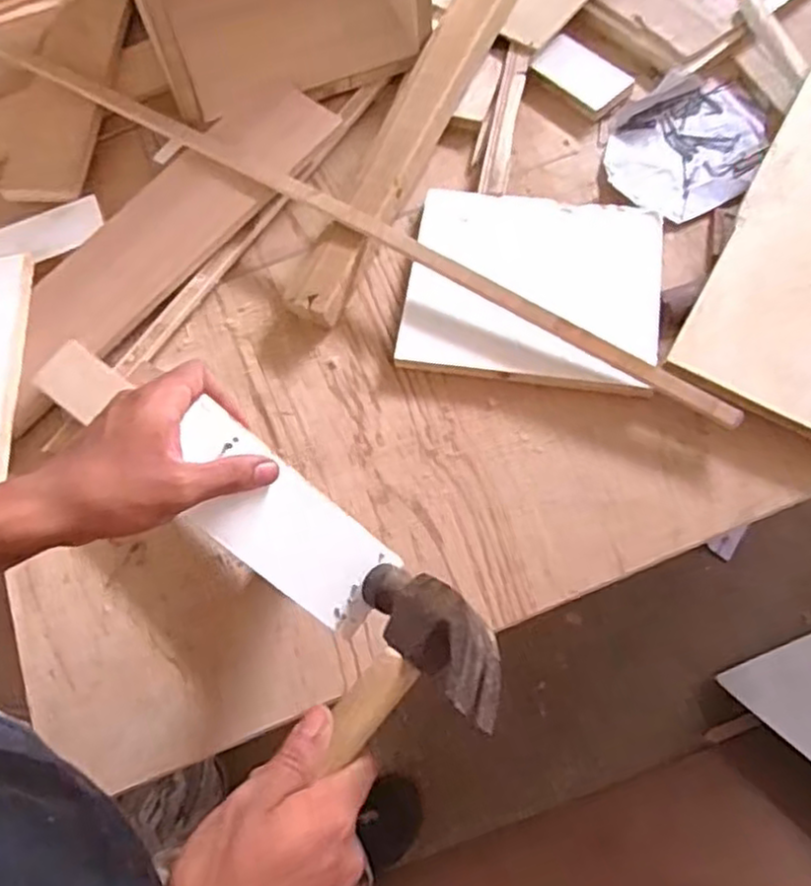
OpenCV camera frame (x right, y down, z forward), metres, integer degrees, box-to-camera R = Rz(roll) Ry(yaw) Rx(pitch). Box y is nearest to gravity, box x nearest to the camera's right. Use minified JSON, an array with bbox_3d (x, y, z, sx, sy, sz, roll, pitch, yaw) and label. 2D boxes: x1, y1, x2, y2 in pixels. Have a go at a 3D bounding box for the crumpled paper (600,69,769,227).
[{"bbox_3d":[0.297,-0.317,0.766,0.148,0.025,0.194,32,73,14],"label":"crumpled paper"}]

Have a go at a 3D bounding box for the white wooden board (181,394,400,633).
[{"bbox_3d":[-0.075,0.050,0.447,0.069,0.014,0.161,-47,109,-15],"label":"white wooden board"}]

